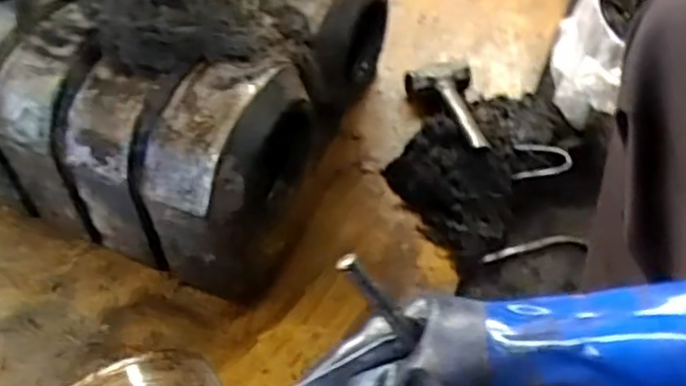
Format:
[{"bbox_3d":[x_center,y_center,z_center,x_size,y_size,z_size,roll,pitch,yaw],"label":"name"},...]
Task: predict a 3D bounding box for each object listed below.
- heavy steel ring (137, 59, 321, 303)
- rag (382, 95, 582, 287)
[{"bbox_3d":[-0.119,-0.017,0.795,0.110,0.244,0.193,23,55,18],"label":"heavy steel ring"},{"bbox_3d":[0.184,-0.054,0.945,0.182,0.060,0.318,31,58,23],"label":"rag"}]

